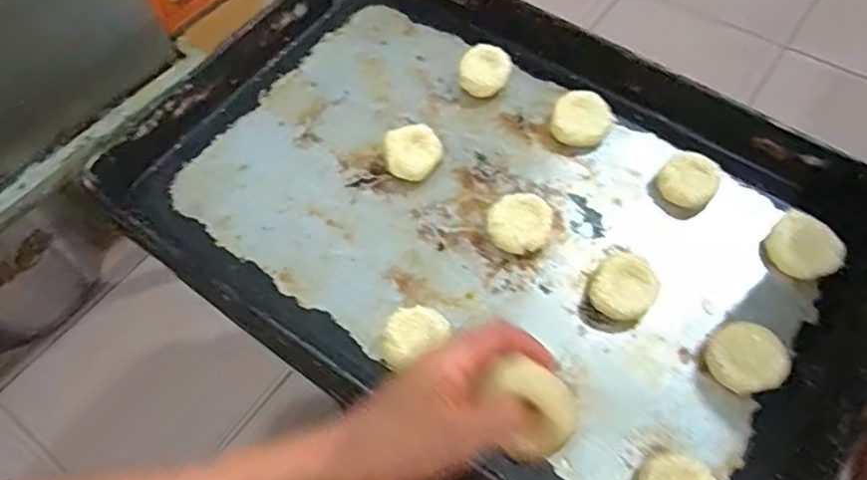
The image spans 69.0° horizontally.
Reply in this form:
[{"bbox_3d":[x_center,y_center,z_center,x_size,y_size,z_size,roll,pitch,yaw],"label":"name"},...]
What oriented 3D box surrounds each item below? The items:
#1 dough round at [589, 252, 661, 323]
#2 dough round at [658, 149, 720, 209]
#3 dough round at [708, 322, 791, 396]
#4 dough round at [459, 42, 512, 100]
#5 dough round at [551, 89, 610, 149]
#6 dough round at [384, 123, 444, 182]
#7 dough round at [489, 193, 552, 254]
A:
[{"bbox_3d":[0.154,0.040,0.511,0.049,0.031,0.049,-1,59,2],"label":"dough round"},{"bbox_3d":[0.228,-0.053,0.563,0.048,0.026,0.047,-1,59,2],"label":"dough round"},{"bbox_3d":[0.245,0.094,0.492,0.058,0.018,0.053,-1,59,2],"label":"dough round"},{"bbox_3d":[0.052,-0.167,0.631,0.050,0.029,0.049,-1,59,2],"label":"dough round"},{"bbox_3d":[0.141,-0.113,0.600,0.052,0.026,0.065,17,61,13],"label":"dough round"},{"bbox_3d":[-0.019,-0.078,0.579,0.050,0.028,0.045,-21,60,-10],"label":"dough round"},{"bbox_3d":[0.074,-0.012,0.538,0.051,0.028,0.054,-1,59,2],"label":"dough round"}]

